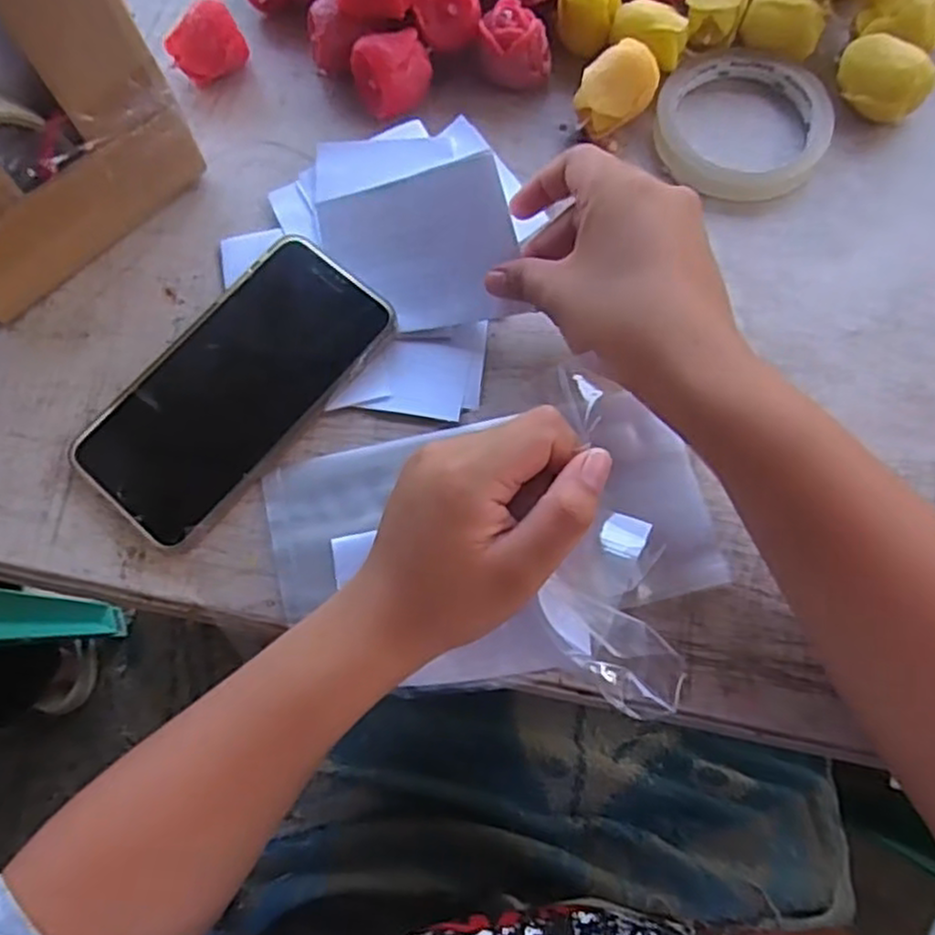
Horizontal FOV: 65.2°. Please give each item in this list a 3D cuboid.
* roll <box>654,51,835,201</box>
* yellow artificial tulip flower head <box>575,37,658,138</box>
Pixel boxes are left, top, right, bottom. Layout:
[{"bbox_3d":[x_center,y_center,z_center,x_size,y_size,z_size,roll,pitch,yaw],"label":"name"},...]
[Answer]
[{"bbox_3d":[0.148,-0.185,0.395,0.090,0.012,0.090,-1,72,2],"label":"roll"},{"bbox_3d":[0.079,-0.200,0.394,0.041,0.040,0.029,-43,76,-11],"label":"yellow artificial tulip flower head"}]

